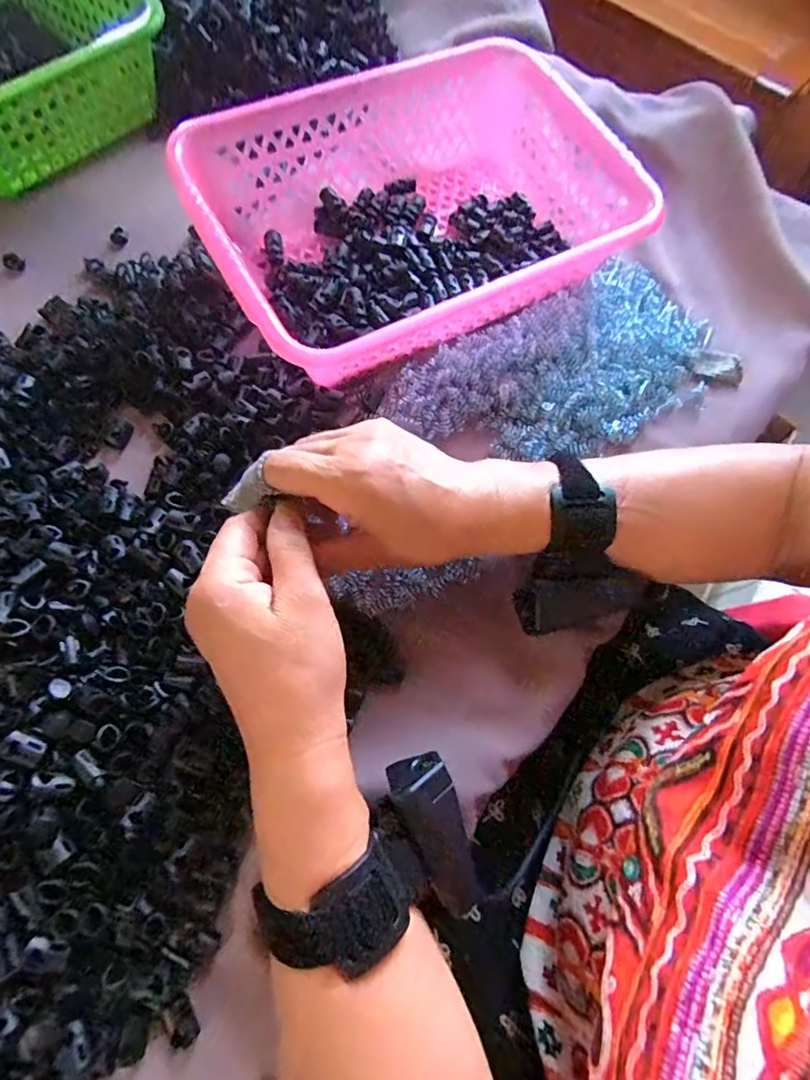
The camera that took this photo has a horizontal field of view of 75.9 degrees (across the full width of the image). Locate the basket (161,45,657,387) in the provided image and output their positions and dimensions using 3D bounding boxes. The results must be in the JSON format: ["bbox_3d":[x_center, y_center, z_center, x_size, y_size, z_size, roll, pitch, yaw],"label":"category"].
[{"bbox_3d":[0.012,-0.243,0.394,0.314,0.077,0.218,-25,73,-12],"label":"basket"}]

